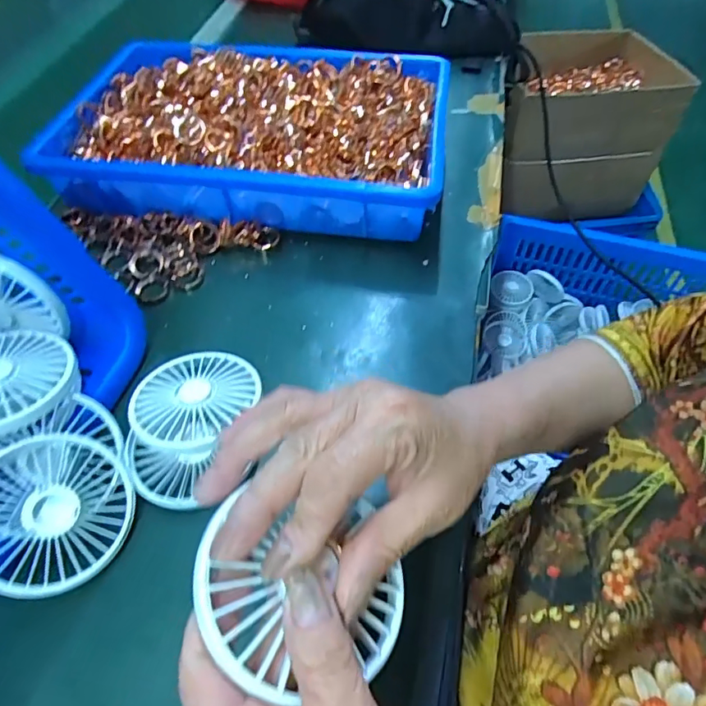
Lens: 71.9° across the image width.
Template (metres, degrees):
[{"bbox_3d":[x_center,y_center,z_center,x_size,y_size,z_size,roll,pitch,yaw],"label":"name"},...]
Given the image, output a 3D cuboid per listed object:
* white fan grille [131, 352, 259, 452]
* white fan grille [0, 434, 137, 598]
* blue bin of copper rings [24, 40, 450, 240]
[{"bbox_3d":[-0.109,0.033,0.341,0.075,0.029,0.083,26,61,20],"label":"white fan grille"},{"bbox_3d":[-0.180,0.094,0.290,0.086,0.012,0.087,21,61,-15],"label":"white fan grille"},{"bbox_3d":[-0.095,-0.219,0.488,0.364,0.079,0.238,5,55,7],"label":"blue bin of copper rings"}]

